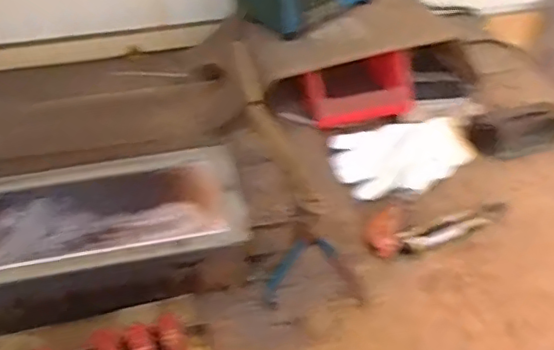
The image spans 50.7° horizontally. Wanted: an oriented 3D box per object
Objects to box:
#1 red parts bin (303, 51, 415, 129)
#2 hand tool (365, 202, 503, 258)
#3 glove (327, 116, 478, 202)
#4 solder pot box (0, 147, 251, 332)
[{"bbox_3d":[0.121,-0.128,0.902,0.169,0.090,0.071,-8,41,-9],"label":"red parts bin"},{"bbox_3d":[0.205,0.054,0.767,0.214,0.038,0.081,-16,43,-17],"label":"hand tool"},{"bbox_3d":[0.183,-0.034,0.874,0.206,0.033,0.131,-12,42,-14],"label":"glove"},{"bbox_3d":[-0.220,0.076,0.676,0.356,0.088,0.174,-10,41,-11],"label":"solder pot box"}]

